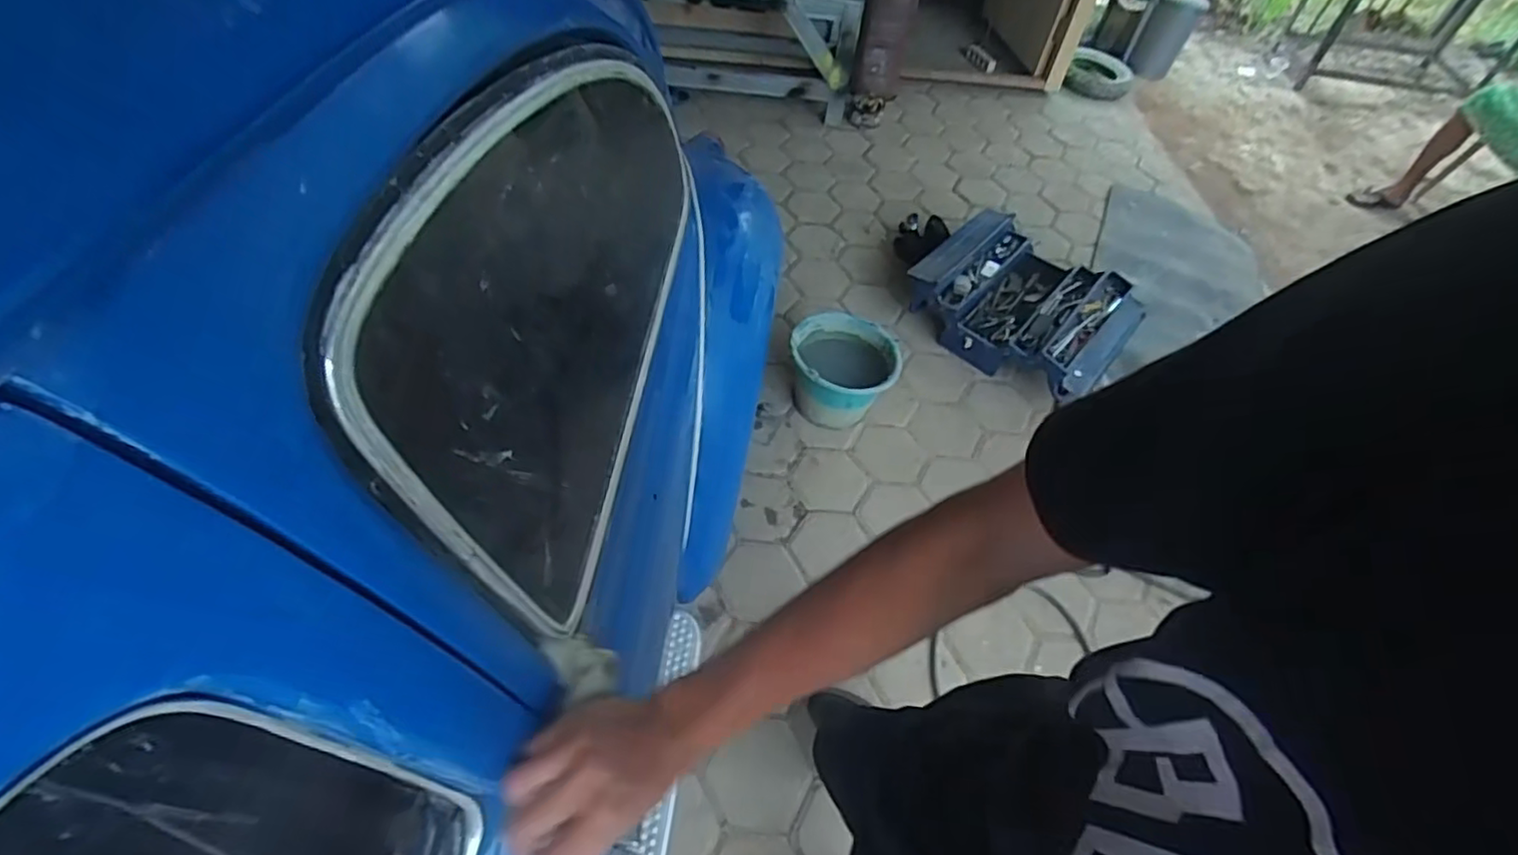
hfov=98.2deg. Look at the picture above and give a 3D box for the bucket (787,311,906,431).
[{"bbox_3d":[0.227,-0.147,1.823,0.286,0.201,0.268,3,52,-4],"label":"bucket"}]

